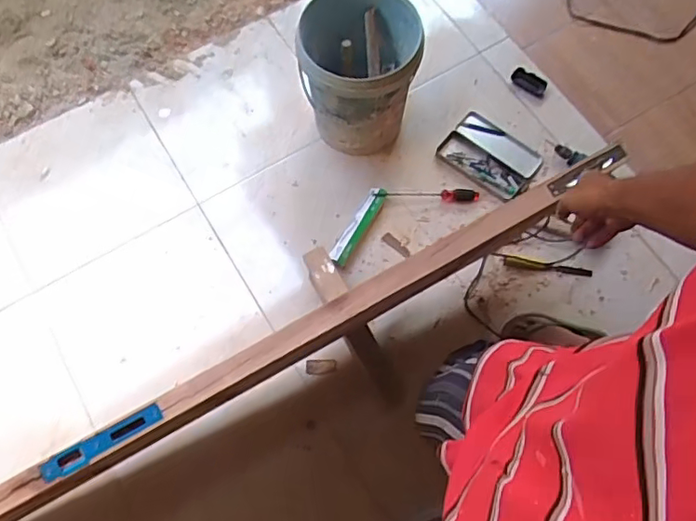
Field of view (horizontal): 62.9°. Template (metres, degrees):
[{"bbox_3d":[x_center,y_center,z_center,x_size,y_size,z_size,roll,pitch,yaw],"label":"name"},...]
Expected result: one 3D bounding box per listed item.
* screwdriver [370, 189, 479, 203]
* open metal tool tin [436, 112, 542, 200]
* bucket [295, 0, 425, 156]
[{"bbox_3d":[0.221,-0.182,1.579,0.290,0.031,0.037,-1,69,0],"label":"screwdriver"},{"bbox_3d":[0.414,-0.308,1.650,0.257,0.034,0.205,33,73,12],"label":"open metal tool tin"},{"bbox_3d":[0.025,-0.491,1.511,0.291,0.348,0.292,0,70,0],"label":"bucket"}]

